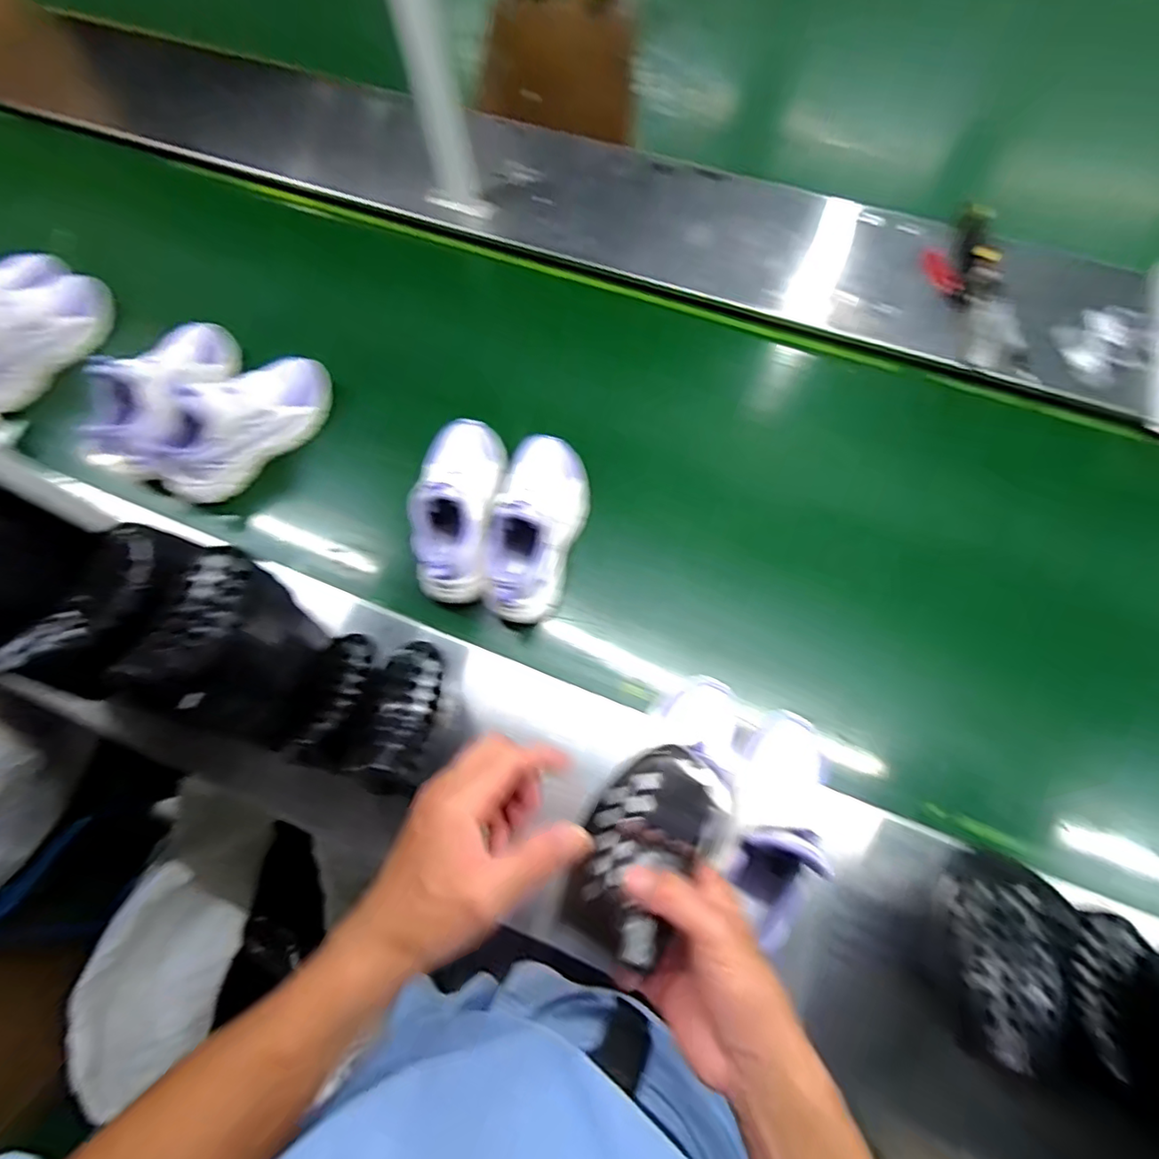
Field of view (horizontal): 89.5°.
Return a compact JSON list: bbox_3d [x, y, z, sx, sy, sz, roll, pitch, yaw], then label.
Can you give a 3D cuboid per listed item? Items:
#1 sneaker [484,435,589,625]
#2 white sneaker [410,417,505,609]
[{"bbox_3d":[-0.050,-0.073,0.669,0.097,0.108,0.224,10,72,5],"label":"sneaker"},{"bbox_3d":[-0.140,-0.100,0.675,0.083,0.103,0.234,4,71,3],"label":"white sneaker"}]

